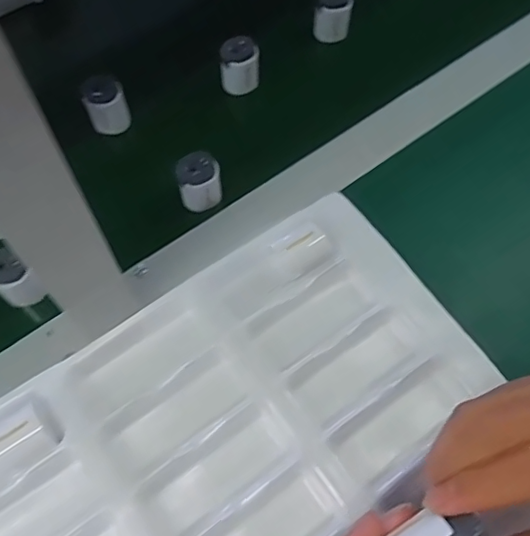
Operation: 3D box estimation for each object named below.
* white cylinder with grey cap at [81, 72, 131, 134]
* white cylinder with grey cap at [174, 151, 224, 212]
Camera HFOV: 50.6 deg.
[{"bbox_3d":[-0.128,-0.131,0.453,0.032,0.042,0.025,-20,66,-9],"label":"white cylinder with grey cap"},{"bbox_3d":[-0.049,-0.064,0.426,0.032,0.038,0.029,-13,65,-6],"label":"white cylinder with grey cap"}]

